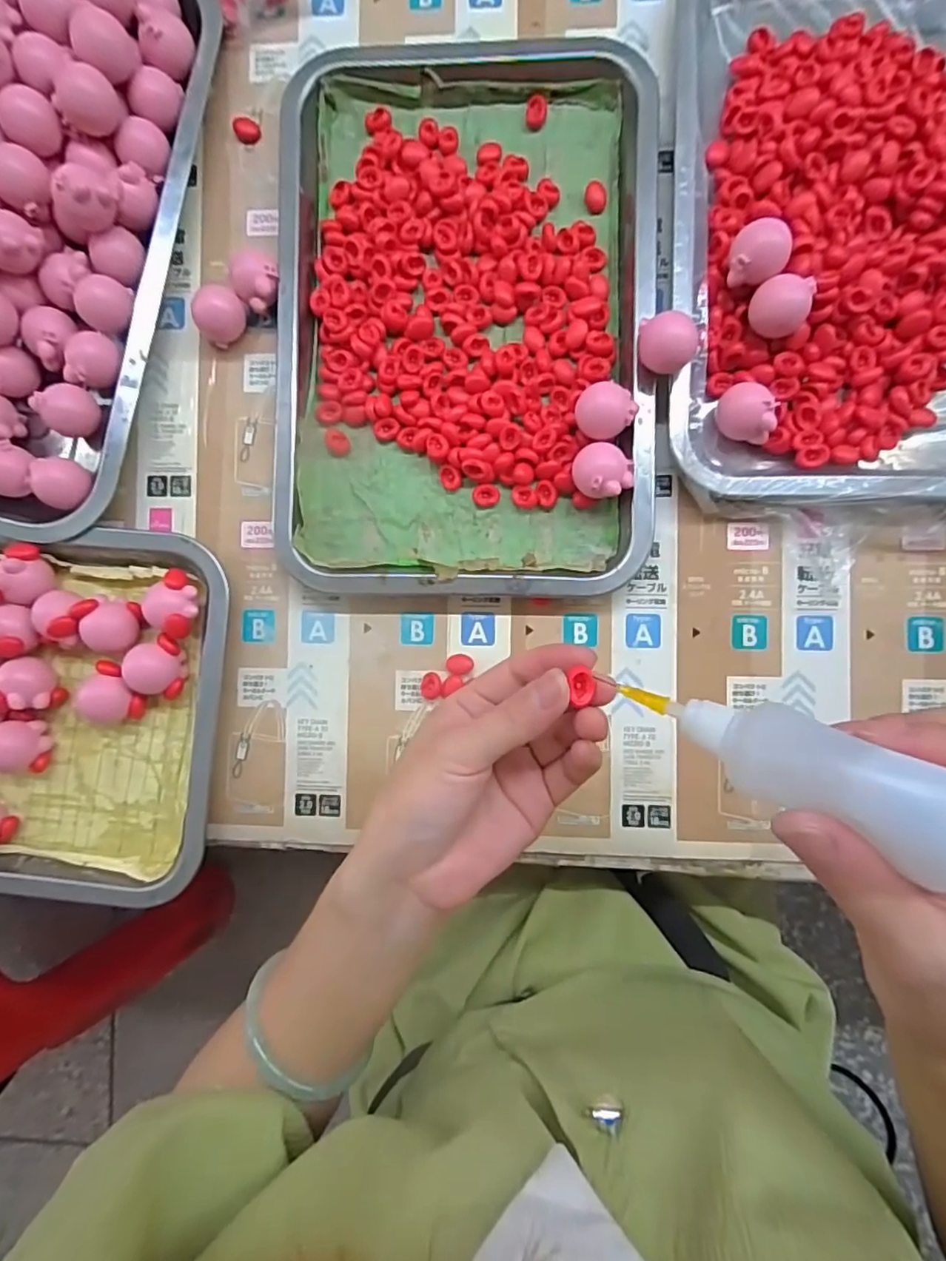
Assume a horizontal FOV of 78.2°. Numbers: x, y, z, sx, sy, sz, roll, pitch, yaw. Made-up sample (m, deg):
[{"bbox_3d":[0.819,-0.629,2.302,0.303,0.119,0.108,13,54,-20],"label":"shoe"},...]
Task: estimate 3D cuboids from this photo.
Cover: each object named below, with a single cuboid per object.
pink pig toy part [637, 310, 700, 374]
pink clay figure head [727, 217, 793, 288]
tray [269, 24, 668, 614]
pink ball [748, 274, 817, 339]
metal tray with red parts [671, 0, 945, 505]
[{"bbox_3d":[0.101,-0.149,0.308,0.027,0.029,0.025,8,89,2],"label":"pink pig toy part"},{"bbox_3d":[0.149,-0.196,0.307,0.028,0.023,0.027,0,89,1],"label":"pink clay figure head"},{"bbox_3d":[-0.005,-0.183,0.328,0.207,0.027,0.324,1,89,2],"label":"tray"},{"bbox_3d":[0.162,-0.170,0.309,0.029,0.022,0.027,0,89,1],"label":"pink ball"},{"bbox_3d":[0.216,-0.223,0.306,0.204,0.032,0.309,2,89,2],"label":"metal tray with red parts"}]

